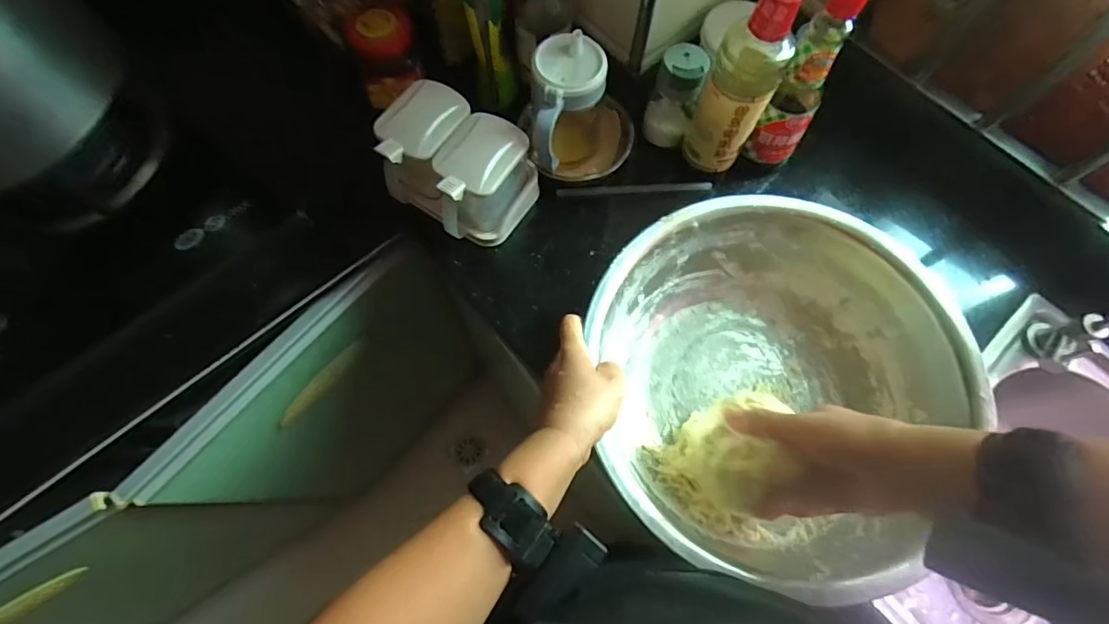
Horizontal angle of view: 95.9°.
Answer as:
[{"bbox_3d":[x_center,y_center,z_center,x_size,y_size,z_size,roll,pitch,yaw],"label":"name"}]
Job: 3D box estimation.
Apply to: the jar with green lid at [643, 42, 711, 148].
[{"bbox_3d":[0.138,-0.247,0.575,0.051,0.096,0.058,18,70,6],"label":"jar with green lid"}]

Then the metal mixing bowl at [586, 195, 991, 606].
[{"bbox_3d":[0.200,0.068,0.471,0.318,0.108,0.326,0,69,-1],"label":"metal mixing bowl"}]

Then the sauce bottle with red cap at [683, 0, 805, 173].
[{"bbox_3d":[0.186,-0.233,0.487,0.064,0.220,0.066,27,71,9],"label":"sauce bottle with red cap"}]

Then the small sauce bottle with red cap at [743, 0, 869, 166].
[{"bbox_3d":[0.256,-0.233,0.510,0.054,0.190,0.049,19,70,6],"label":"small sauce bottle with red cap"}]

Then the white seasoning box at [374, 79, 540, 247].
[{"bbox_3d":[-0.107,-0.156,0.547,0.146,0.094,0.111,31,72,10],"label":"white seasoning box"}]

